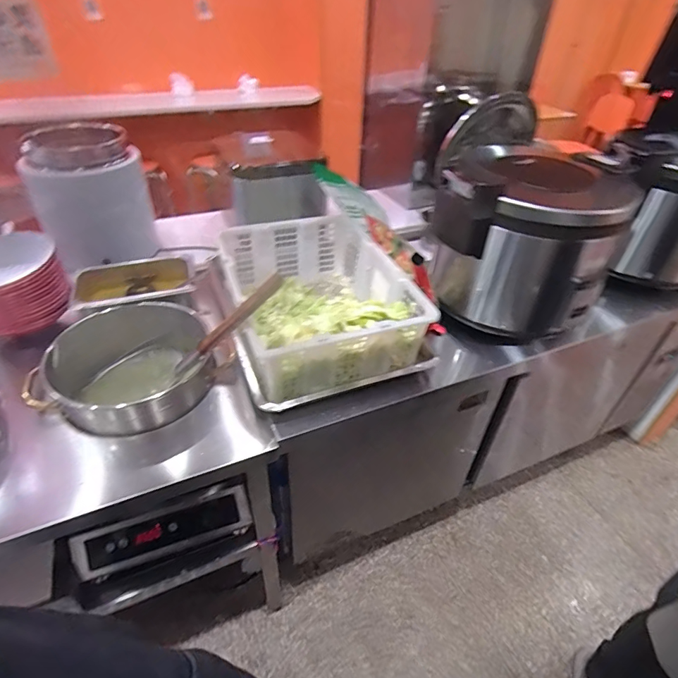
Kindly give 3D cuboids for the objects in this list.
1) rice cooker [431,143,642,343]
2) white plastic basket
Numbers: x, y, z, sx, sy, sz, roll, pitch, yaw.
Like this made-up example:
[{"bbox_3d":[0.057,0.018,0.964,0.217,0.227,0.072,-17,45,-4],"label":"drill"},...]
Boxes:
[{"bbox_3d":[0.434,-0.225,1.047,0.366,0.355,0.384,15,42,18],"label":"rice cooker"},{"bbox_3d":[-0.052,-0.095,0.996,0.356,0.183,0.483,-16,42,-18],"label":"white plastic basket"}]

